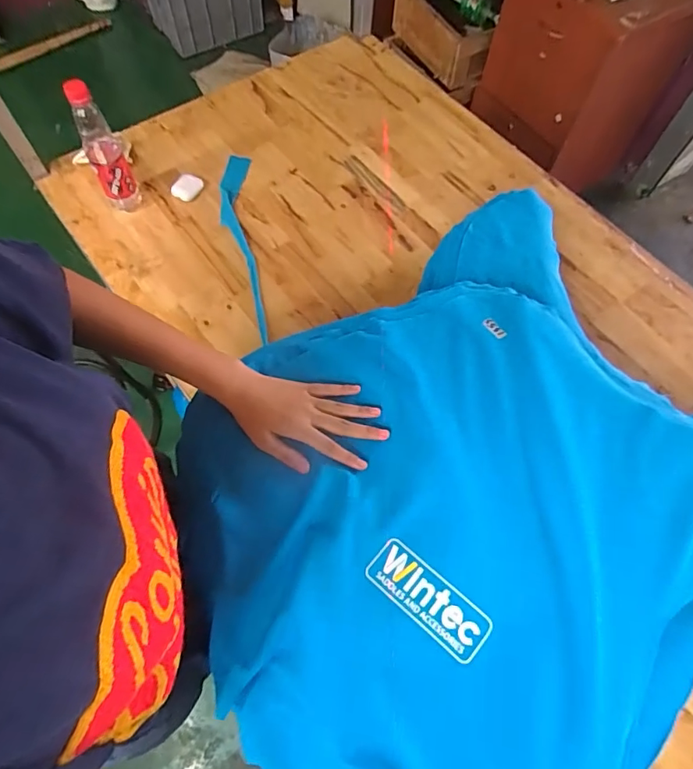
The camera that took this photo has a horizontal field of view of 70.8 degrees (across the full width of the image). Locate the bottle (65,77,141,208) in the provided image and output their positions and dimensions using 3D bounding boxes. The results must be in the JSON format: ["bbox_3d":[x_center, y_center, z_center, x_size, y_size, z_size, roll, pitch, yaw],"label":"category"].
[{"bbox_3d":[-0.389,-0.374,0.778,0.053,0.218,0.056,-26,69,-14],"label":"bottle"}]

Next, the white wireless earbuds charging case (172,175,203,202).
[{"bbox_3d":[-0.288,-0.356,0.878,0.042,0.014,0.047,27,66,9],"label":"white wireless earbuds charging case"}]

